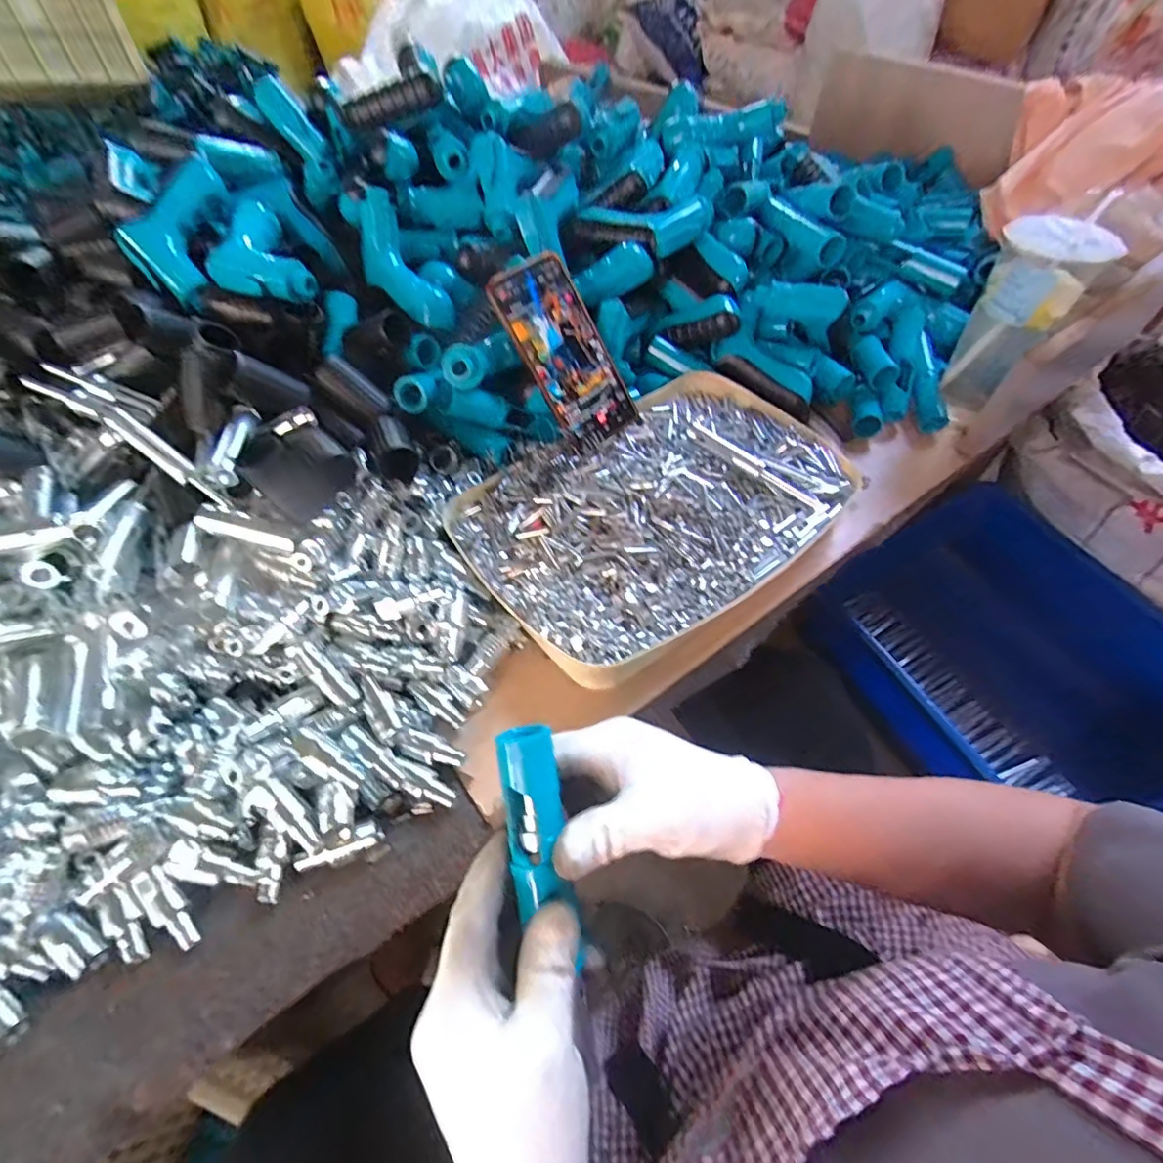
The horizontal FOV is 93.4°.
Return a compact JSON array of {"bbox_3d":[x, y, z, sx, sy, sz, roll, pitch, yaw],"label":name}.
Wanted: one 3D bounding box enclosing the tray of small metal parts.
[{"bbox_3d":[0.071,-0.069,0.490,0.340,0.063,0.223,-34,60,-22],"label":"tray of small metal parts"}]

